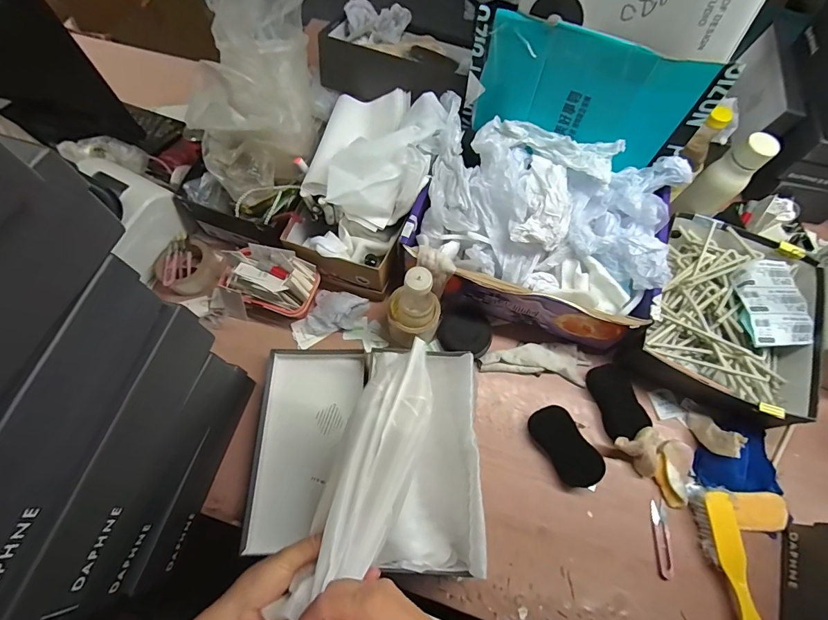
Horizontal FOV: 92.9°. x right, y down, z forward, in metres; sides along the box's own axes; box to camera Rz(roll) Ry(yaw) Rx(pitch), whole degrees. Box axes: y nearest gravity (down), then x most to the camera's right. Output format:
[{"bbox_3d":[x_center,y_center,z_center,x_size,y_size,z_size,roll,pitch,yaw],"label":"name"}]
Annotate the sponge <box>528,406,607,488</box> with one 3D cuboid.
[{"bbox_3d":[0.240,0.215,0.625,0.060,0.036,0.126,-28,70,-12],"label":"sponge"}]

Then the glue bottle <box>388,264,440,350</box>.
[{"bbox_3d":[0.000,-0.004,0.633,0.087,0.177,0.074,1,66,0],"label":"glue bottle"}]

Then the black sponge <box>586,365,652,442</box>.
[{"bbox_3d":[0.339,0.150,0.653,0.065,0.034,0.121,-9,67,-4],"label":"black sponge"}]

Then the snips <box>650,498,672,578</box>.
[{"bbox_3d":[0.369,0.340,0.584,0.022,0.004,0.101,7,66,2],"label":"snips"}]

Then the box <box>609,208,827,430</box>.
[{"bbox_3d":[0.525,0.003,0.684,0.279,0.088,0.329,23,68,9],"label":"box"}]

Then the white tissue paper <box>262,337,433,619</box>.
[{"bbox_3d":[-0.044,0.169,0.411,0.081,0.072,0.274,17,60,7],"label":"white tissue paper"}]

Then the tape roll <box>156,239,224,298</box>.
[{"bbox_3d":[-0.423,-0.075,0.749,0.107,0.041,0.097,-31,70,-14],"label":"tape roll"}]

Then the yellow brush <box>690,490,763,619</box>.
[{"bbox_3d":[0.444,0.376,0.544,0.047,0.039,0.233,0,66,-1],"label":"yellow brush"}]

